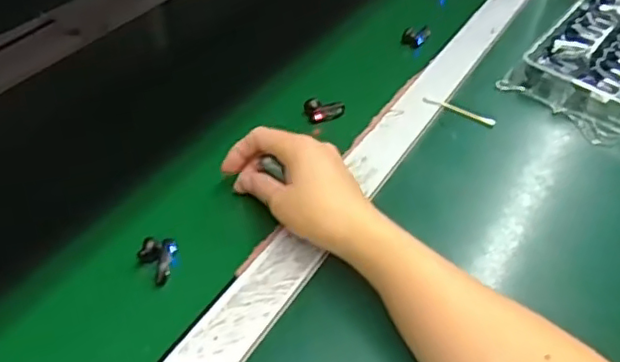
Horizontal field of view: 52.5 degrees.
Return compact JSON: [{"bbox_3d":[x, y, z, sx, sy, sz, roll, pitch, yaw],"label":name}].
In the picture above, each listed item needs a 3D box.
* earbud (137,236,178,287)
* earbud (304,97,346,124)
[{"bbox_3d":[-0.109,0.057,0.448,0.024,0.016,0.034,10,43,3],"label":"earbud"},{"bbox_3d":[0.014,-0.066,0.583,0.036,0.012,0.021,-1,43,-8],"label":"earbud"}]

